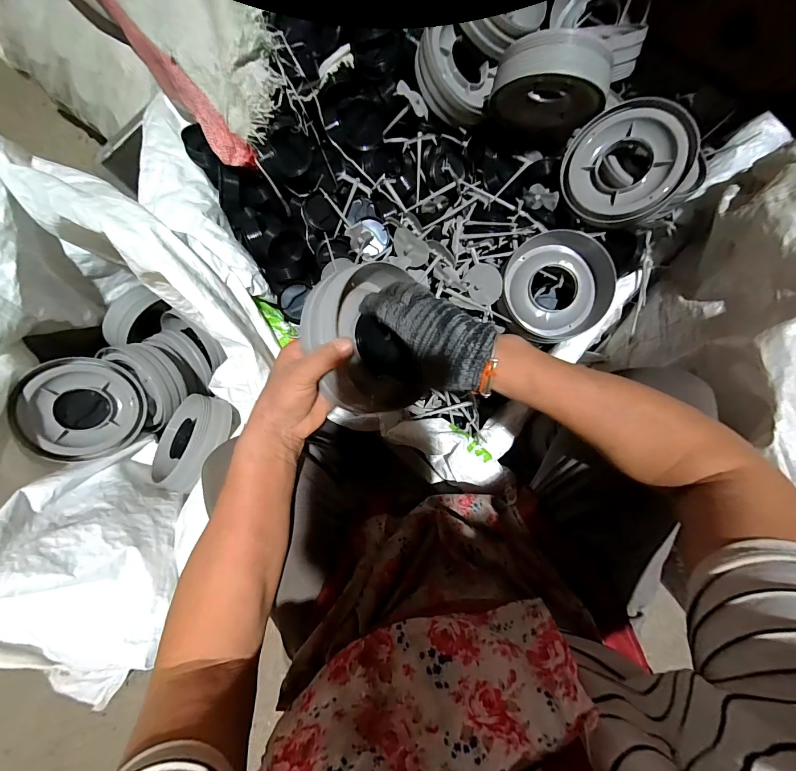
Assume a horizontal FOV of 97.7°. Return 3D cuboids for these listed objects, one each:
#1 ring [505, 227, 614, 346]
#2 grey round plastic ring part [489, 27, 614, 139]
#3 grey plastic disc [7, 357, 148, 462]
[{"bbox_3d":[0.239,-0.152,0.547,0.171,0.055,0.164,-16,100,19],"label":"ring"},{"bbox_3d":[0.221,-0.436,0.516,0.155,0.127,0.056,11,83,6],"label":"grey round plastic ring part"},{"bbox_3d":[-0.512,0.039,0.566,0.050,0.152,0.157,-11,83,44],"label":"grey plastic disc"}]

